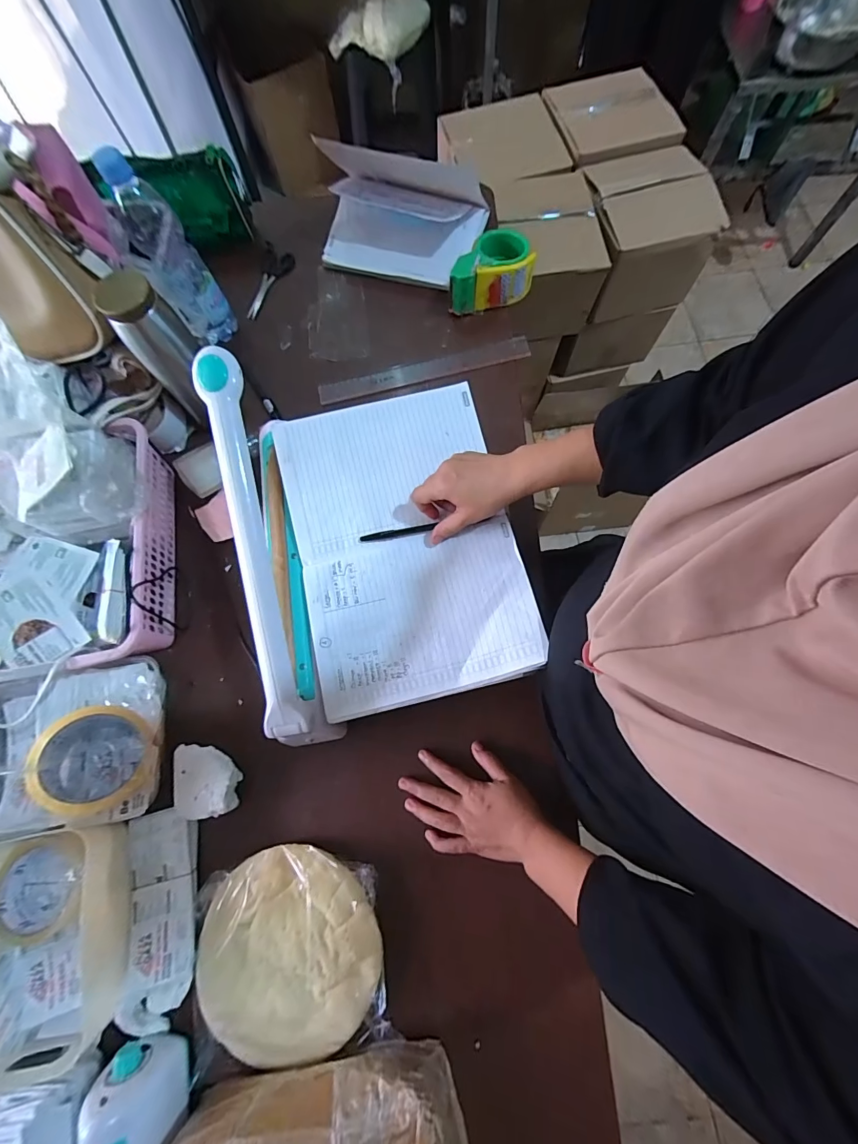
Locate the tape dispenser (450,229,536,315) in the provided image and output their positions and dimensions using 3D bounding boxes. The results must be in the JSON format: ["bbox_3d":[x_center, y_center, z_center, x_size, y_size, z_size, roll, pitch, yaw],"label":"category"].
[{"bbox_3d":[0.094,-0.470,0.639,0.133,0.059,0.082,-16,74,-2],"label":"tape dispenser"}]

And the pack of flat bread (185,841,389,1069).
[{"bbox_3d":[-0.148,0.399,0.434,0.196,0.024,0.181,-6,74,0],"label":"pack of flat bread"}]

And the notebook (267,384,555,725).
[{"bbox_3d":[-0.029,-0.039,0.466,0.237,0.036,0.349,-12,74,-1],"label":"notebook"}]

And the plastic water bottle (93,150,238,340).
[{"bbox_3d":[-0.347,-0.418,0.559,0.073,0.233,0.079,-33,76,-7],"label":"plastic water bottle"}]

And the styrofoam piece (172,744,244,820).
[{"bbox_3d":[-0.263,0.242,0.478,0.067,0.031,0.078,-9,74,0],"label":"styrofoam piece"}]

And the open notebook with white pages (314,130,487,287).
[{"bbox_3d":[-0.043,-0.575,0.645,0.245,0.142,0.154,12,75,6],"label":"open notebook with white pages"}]

